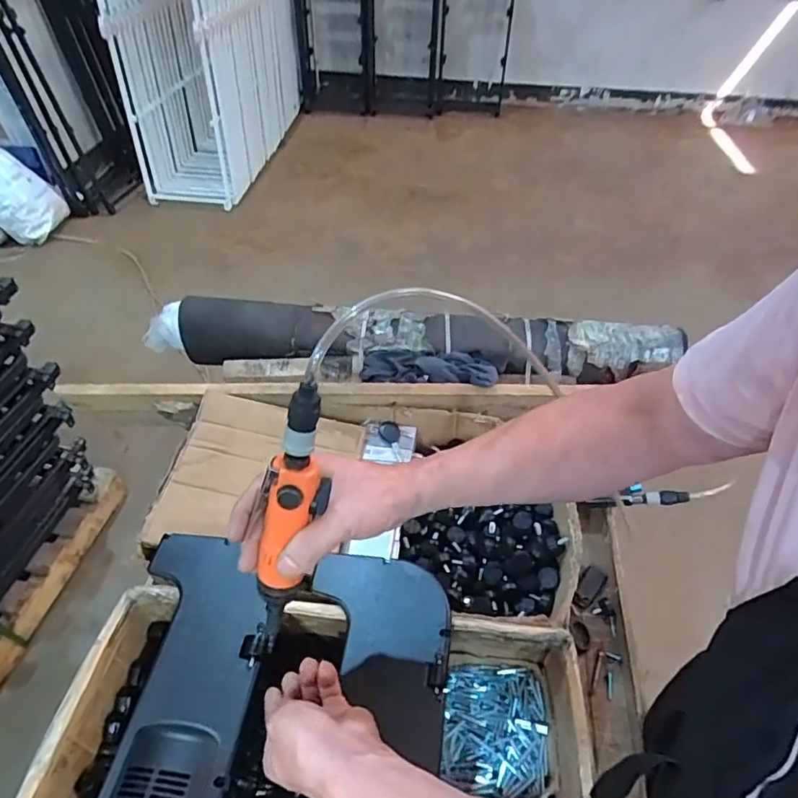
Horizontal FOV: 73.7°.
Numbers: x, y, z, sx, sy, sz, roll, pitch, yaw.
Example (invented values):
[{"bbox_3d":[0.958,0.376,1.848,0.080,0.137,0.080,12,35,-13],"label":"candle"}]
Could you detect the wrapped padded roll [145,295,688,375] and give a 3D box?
[{"bbox_3d":[0.008,-0.105,0.967,0.959,0.099,0.116,3,46,2],"label":"wrapped padded roll"}]

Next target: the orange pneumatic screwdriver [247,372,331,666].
[{"bbox_3d":[-0.091,0.104,0.442,0.042,0.259,0.040,20,22,17],"label":"orange pneumatic screwdriver"}]

